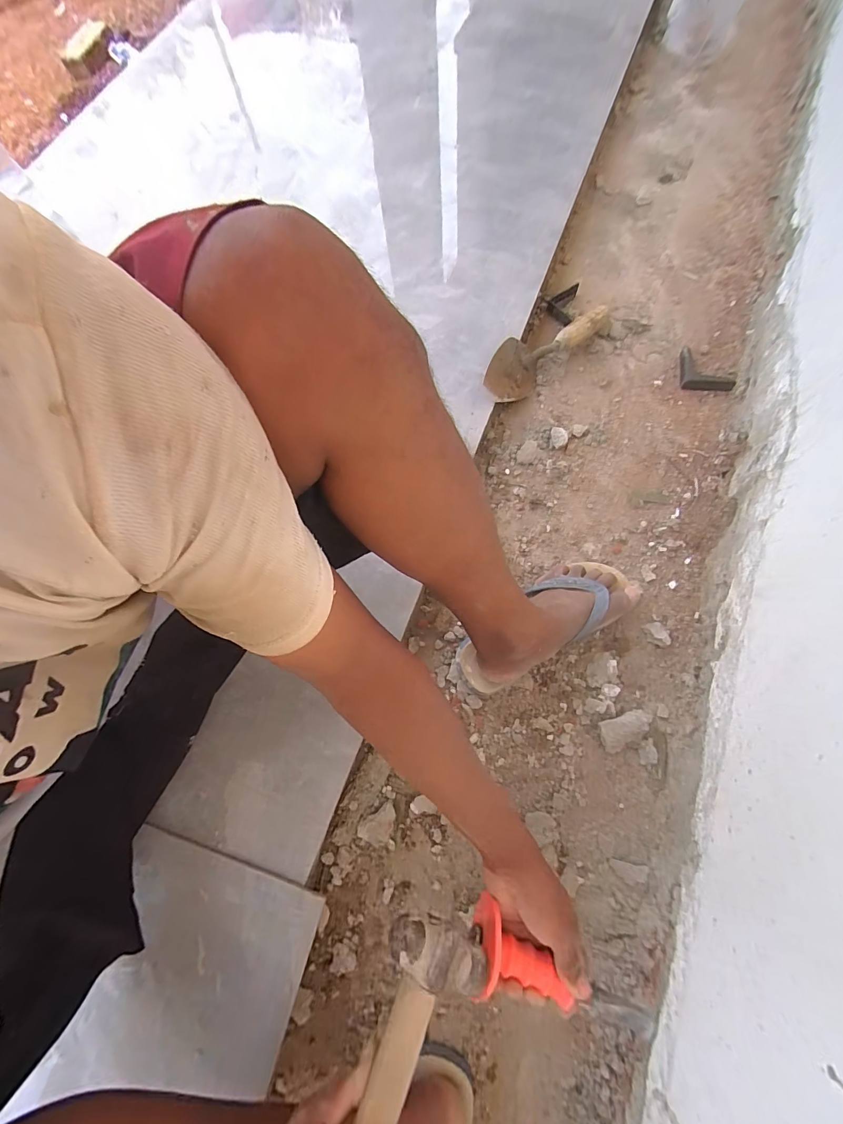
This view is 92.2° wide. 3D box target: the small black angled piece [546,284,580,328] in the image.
[{"bbox_3d":[0.250,-0.463,0.724,0.046,0.015,0.103,12,74,7],"label":"small black angled piece"}]

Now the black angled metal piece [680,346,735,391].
[{"bbox_3d":[0.463,-0.314,0.659,0.074,0.011,0.086,7,73,6],"label":"black angled metal piece"}]

